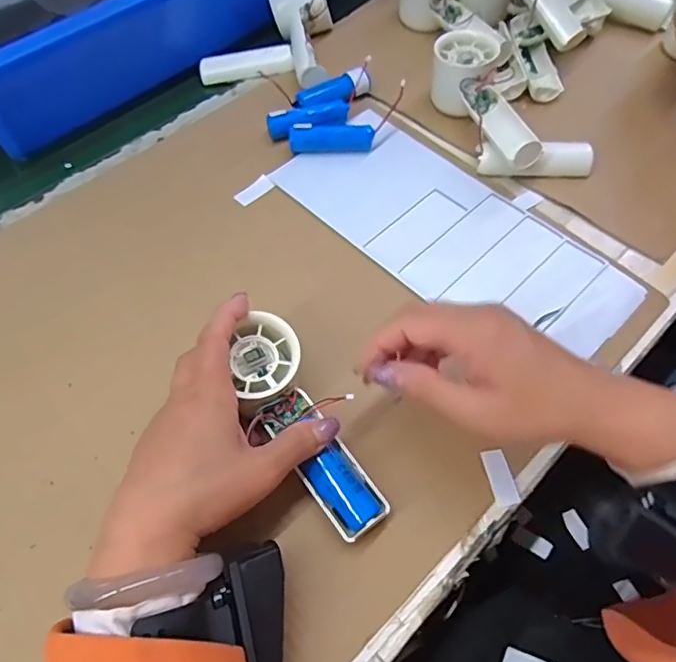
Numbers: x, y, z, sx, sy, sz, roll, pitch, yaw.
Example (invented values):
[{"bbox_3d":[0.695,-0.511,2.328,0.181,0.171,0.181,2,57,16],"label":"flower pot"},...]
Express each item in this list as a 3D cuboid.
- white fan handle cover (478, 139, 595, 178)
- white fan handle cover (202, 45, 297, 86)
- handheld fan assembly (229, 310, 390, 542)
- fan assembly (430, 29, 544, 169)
[{"bbox_3d":[0.170,-0.147,0.484,0.092,0.026,0.028,0,61,1],"label":"white fan handle cover"},{"bbox_3d":[-0.092,-0.267,0.565,0.092,0.021,0.026,-2,61,0],"label":"white fan handle cover"},{"bbox_3d":[-0.021,0.057,0.348,0.051,0.023,0.144,-29,78,-15],"label":"handheld fan assembly"},{"bbox_3d":[0.122,-0.194,0.494,0.058,0.053,0.152,-10,61,-5],"label":"fan assembly"}]

